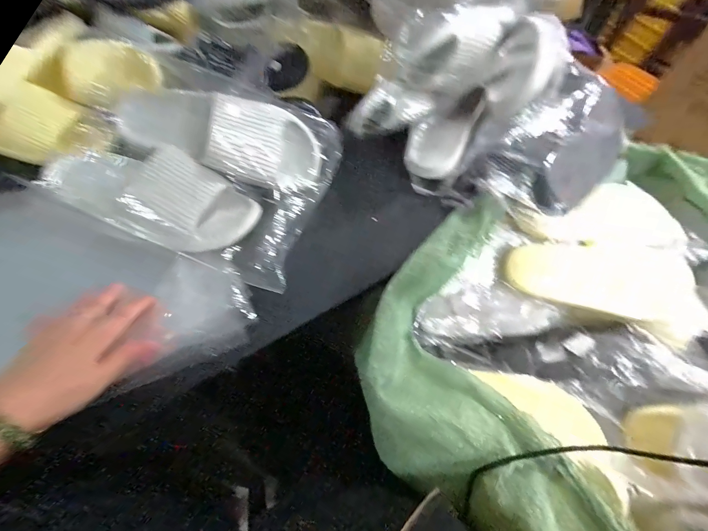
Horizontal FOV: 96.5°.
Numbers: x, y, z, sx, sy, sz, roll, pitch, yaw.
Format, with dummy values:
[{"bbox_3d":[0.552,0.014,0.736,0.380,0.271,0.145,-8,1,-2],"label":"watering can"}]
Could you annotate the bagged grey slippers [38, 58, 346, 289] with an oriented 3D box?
[{"bbox_3d":[-0.180,-0.164,0.448,0.293,0.101,0.263,14,60,4],"label":"bagged grey slippers"}]

